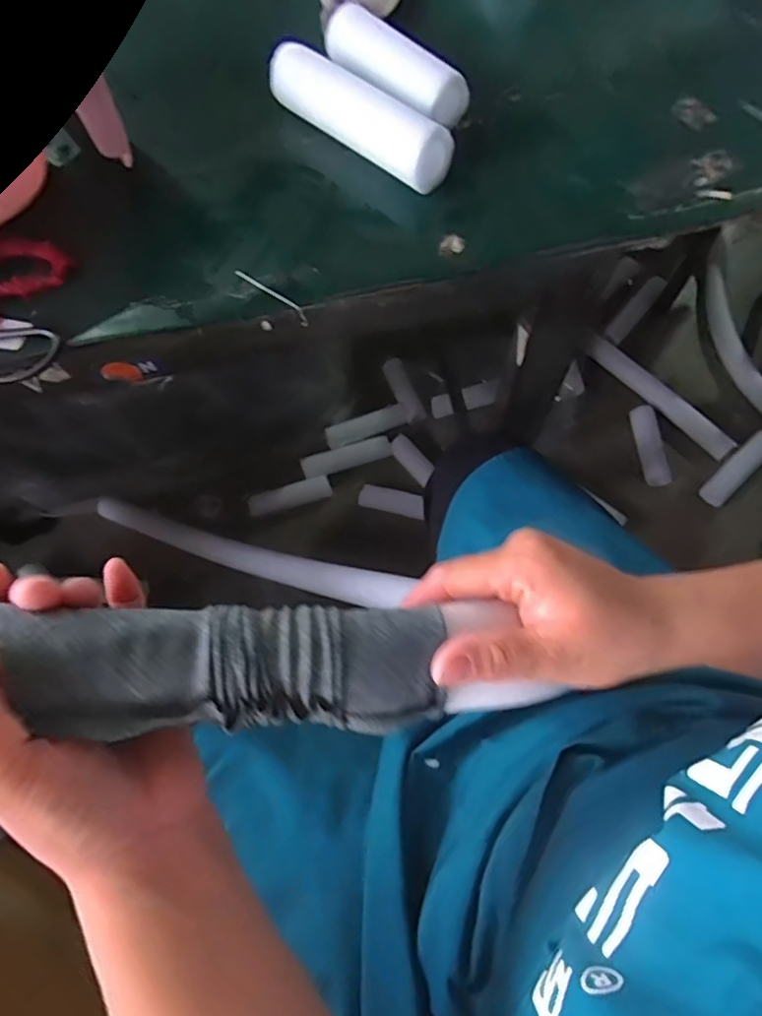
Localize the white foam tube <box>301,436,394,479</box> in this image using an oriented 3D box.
[{"bbox_3d":[-0.066,-0.100,1.122,0.177,0.030,0.039,-18,70,-5],"label":"white foam tube"}]

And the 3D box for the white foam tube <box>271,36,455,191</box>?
[{"bbox_3d":[-0.019,-0.311,0.455,0.167,0.042,0.037,38,75,14],"label":"white foam tube"}]

